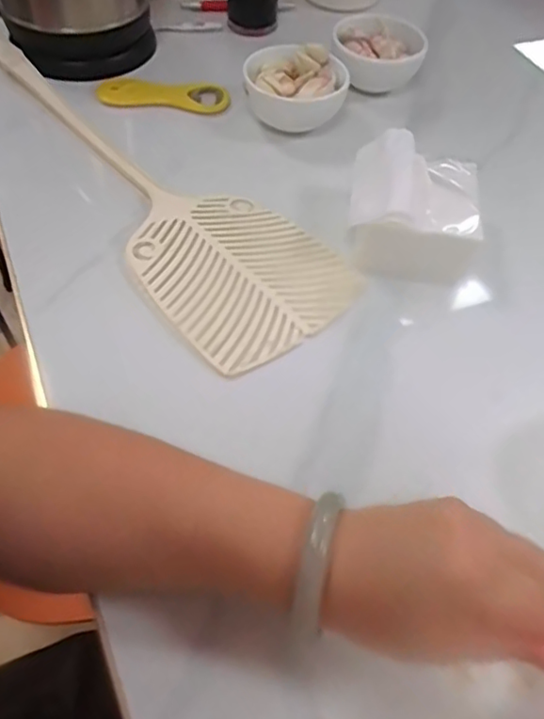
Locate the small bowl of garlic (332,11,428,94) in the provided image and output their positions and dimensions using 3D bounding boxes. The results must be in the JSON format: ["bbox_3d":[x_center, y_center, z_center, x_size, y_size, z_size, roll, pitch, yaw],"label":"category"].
[{"bbox_3d":[0.109,-0.322,0.623,0.089,0.059,0.091,2,55,-3],"label":"small bowl of garlic"}]

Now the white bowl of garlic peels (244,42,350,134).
[{"bbox_3d":[0.021,-0.255,0.561,0.094,0.055,0.081,1,55,-3],"label":"white bowl of garlic peels"}]

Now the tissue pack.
[{"bbox_3d":[0.110,-0.118,0.464,0.097,0.067,0.102,6,54,0],"label":"tissue pack"}]

